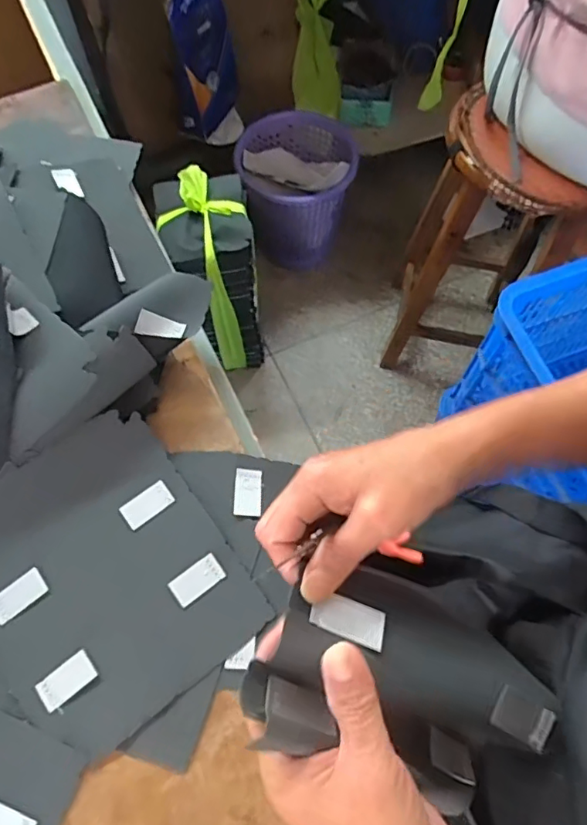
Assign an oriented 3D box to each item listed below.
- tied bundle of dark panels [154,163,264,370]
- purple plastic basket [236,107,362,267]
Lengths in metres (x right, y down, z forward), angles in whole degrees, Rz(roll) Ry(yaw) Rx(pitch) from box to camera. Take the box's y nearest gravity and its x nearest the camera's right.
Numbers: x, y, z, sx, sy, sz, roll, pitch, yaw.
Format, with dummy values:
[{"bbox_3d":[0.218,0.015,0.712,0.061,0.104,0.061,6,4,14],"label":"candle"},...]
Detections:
[{"bbox_3d":[-0.166,-0.287,1.143,0.160,0.393,0.204,-9,67,-4],"label":"tied bundle of dark panels"},{"bbox_3d":[0.006,-0.545,1.337,0.275,0.291,0.268,0,67,0],"label":"purple plastic basket"}]

